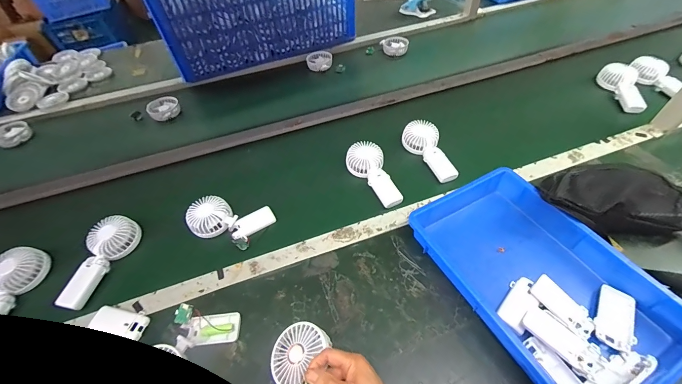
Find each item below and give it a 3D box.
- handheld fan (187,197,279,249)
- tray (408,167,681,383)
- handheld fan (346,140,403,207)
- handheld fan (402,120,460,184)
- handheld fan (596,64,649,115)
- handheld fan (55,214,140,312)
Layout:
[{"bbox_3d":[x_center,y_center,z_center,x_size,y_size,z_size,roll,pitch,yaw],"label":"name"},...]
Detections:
[{"bbox_3d":[-0.233,0.065,0.625,0.179,0.041,0.103,10,48,-5],"label":"handheld fan"},{"bbox_3d":[0.312,0.134,0.489,0.236,0.063,0.357,-23,51,-16],"label":"tray"},{"bbox_3d":[0.078,-0.041,0.683,0.082,0.040,0.180,-24,64,-17],"label":"handheld fan"},{"bbox_3d":[0.218,-0.102,0.718,0.079,0.054,0.178,-24,51,-17],"label":"handheld fan"},{"bbox_3d":[0.778,-0.293,0.827,0.078,0.047,0.179,11,50,13],"label":"handheld fan"},{"bbox_3d":[-0.482,0.135,0.598,0.080,0.046,0.181,13,63,14],"label":"handheld fan"}]

